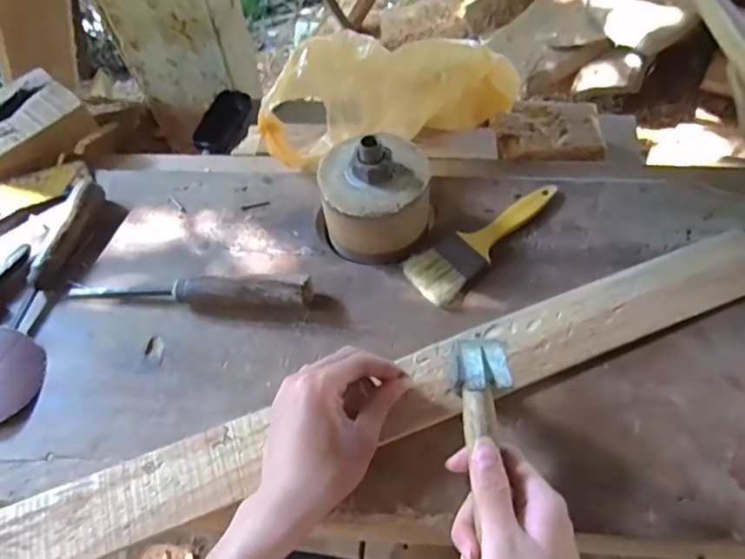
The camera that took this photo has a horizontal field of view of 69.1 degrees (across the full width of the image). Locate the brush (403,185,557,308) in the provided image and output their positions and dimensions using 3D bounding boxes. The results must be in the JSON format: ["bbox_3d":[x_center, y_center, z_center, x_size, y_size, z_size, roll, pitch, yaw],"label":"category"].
[{"bbox_3d":[0.107,-0.044,0.522,0.174,0.014,0.053,-39,65,-20],"label":"brush"}]

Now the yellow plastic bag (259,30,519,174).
[{"bbox_3d":[0.019,-0.193,0.568,0.275,0.114,0.069,-15,59,-7],"label":"yellow plastic bag"}]

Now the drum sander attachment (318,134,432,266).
[{"bbox_3d":[0.003,-0.078,0.503,0.098,0.100,0.093,-1,58,1],"label":"drum sander attachment"}]

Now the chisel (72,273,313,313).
[{"bbox_3d":[-0.169,0.013,0.498,0.228,0.033,0.031,0,58,2],"label":"chisel"}]

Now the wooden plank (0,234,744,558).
[{"bbox_3d":[-0.032,0.111,0.431,0.805,0.014,0.066,-20,60,-8],"label":"wooden plank"}]

